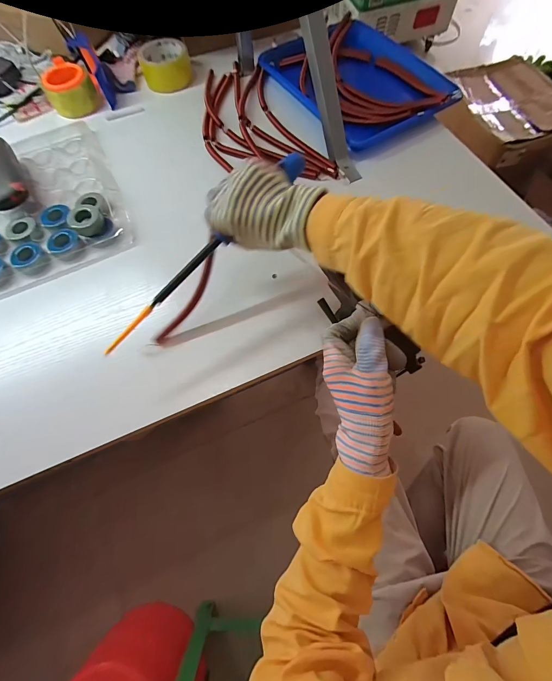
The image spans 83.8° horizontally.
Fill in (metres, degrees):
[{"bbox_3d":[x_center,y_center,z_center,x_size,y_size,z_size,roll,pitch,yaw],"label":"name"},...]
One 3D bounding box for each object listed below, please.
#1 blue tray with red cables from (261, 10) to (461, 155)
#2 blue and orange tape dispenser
[{"bbox_3d":[0.148,-0.492,0.585,0.236,0.050,0.344,-30,69,-10],"label":"blue tray with red cables"},{"bbox_3d":[-0.340,-0.536,0.606,0.069,0.056,0.156,-33,70,-11],"label":"blue and orange tape dispenser"}]

